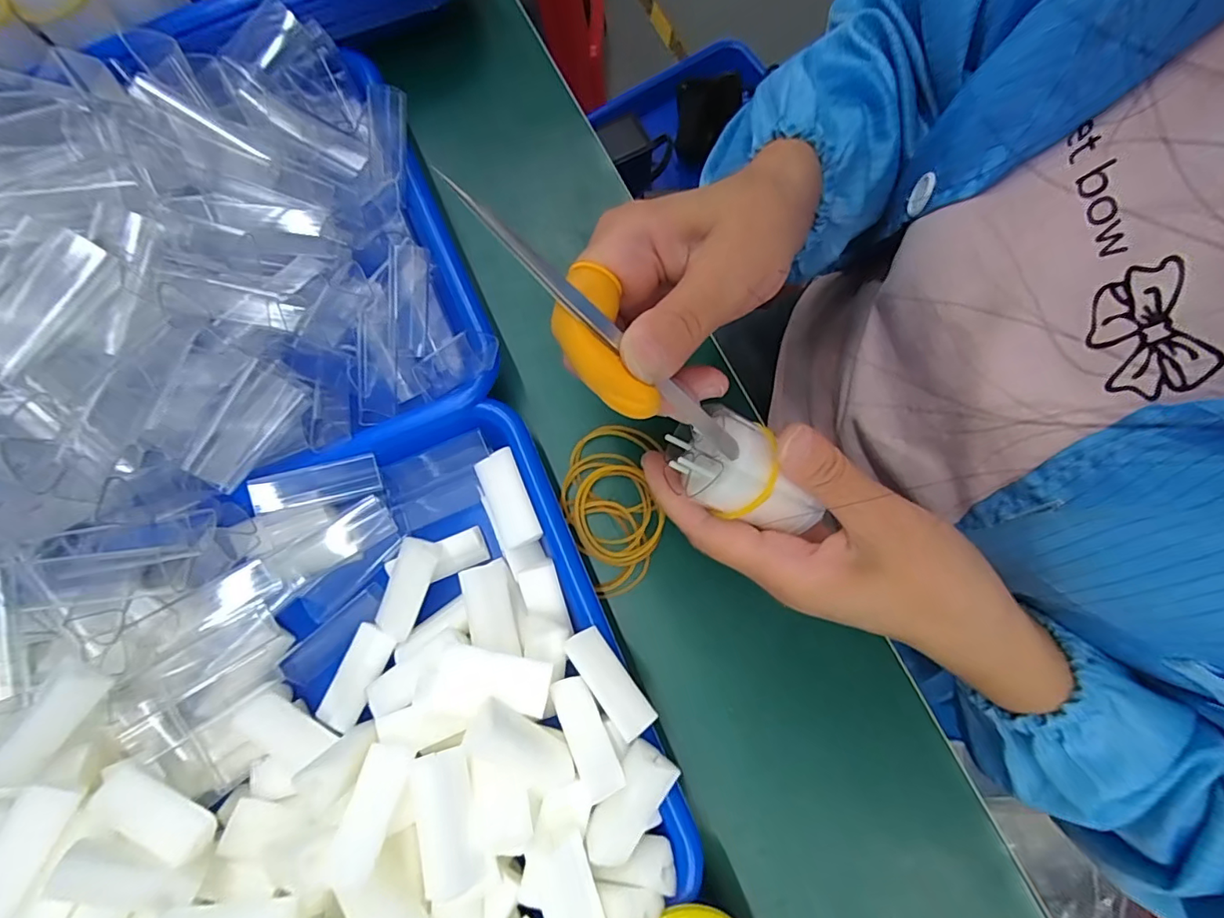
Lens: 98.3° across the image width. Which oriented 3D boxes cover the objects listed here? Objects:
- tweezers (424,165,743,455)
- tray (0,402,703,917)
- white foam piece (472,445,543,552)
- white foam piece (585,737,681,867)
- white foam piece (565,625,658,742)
[{"bbox_3d":[0.000,-0.043,0.178,0.133,0.005,0.008,40,80,-21],"label":"tweezers"},{"bbox_3d":[-0.151,0.126,0.223,0.323,0.063,0.240,-22,78,-3],"label":"tray"},{"bbox_3d":[-0.049,0.020,0.256,0.021,0.017,0.046,-23,78,-4],"label":"white foam piece"},{"bbox_3d":[0.006,0.137,0.208,0.021,0.010,0.046,33,80,8],"label":"white foam piece"},{"bbox_3d":[-0.001,0.091,0.218,0.016,0.012,0.044,-38,79,-7],"label":"white foam piece"}]

